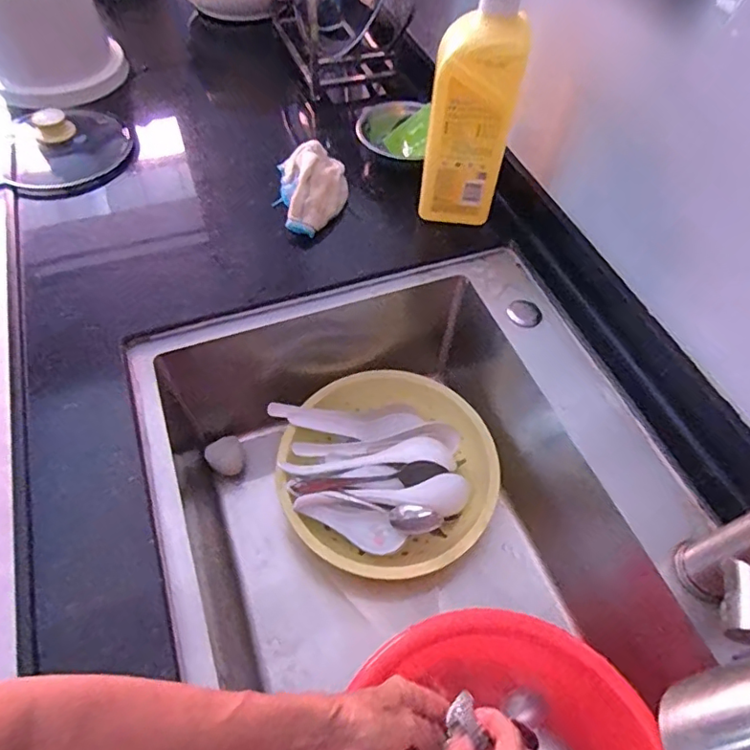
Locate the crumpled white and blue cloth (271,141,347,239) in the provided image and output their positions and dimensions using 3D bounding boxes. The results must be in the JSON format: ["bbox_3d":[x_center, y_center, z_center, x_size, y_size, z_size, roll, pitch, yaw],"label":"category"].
[{"bbox_3d":[-0.077,-0.231,0.664,0.084,0.044,0.130,-1,57,-2],"label":"crumpled white and blue cloth"}]

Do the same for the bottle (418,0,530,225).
[{"bbox_3d":[0.099,-0.278,0.568,0.086,0.263,0.057,6,57,2],"label":"bottle"}]

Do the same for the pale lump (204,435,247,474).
[{"bbox_3d":[-0.183,0.101,0.681,0.042,0.029,0.048,-35,64,-22],"label":"pale lump"}]

